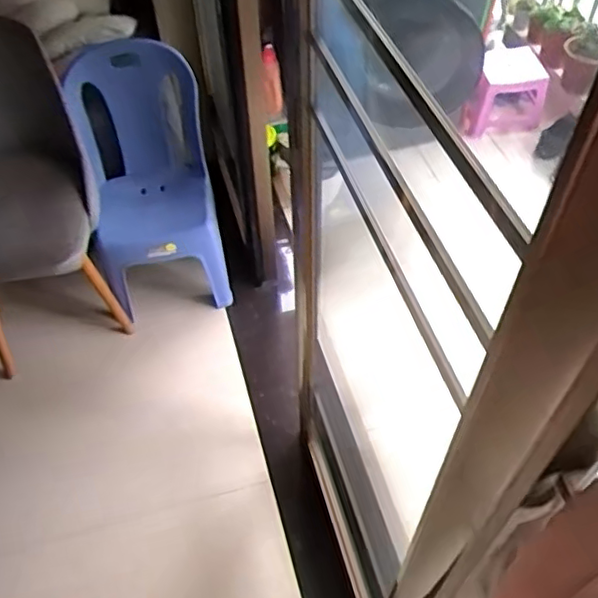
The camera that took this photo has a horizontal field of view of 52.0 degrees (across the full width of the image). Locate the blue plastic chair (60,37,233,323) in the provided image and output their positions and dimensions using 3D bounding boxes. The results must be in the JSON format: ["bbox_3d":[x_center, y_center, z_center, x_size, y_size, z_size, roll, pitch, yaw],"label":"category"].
[{"bbox_3d":[-0.424,-0.318,1.729,0.362,0.597,0.405,-7,52,-4],"label":"blue plastic chair"}]

